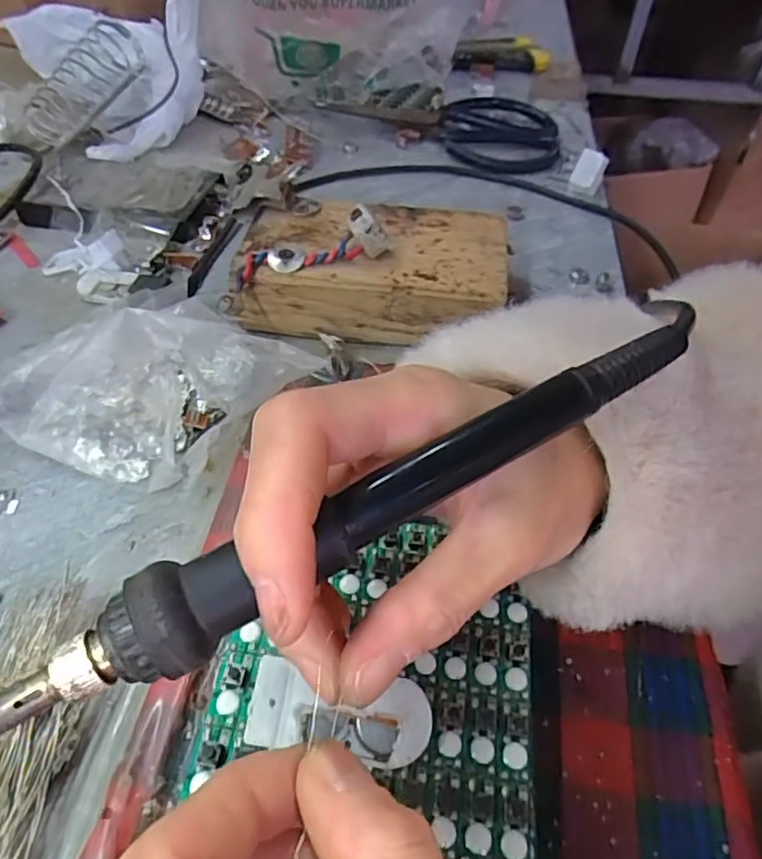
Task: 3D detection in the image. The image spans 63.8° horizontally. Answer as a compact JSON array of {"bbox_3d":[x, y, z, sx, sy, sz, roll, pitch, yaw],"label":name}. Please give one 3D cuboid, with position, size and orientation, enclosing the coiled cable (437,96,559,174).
[{"bbox_3d":[0.098,-0.246,0.505,0.098,0.020,0.124,12,50,9],"label":"coiled cable"}]

